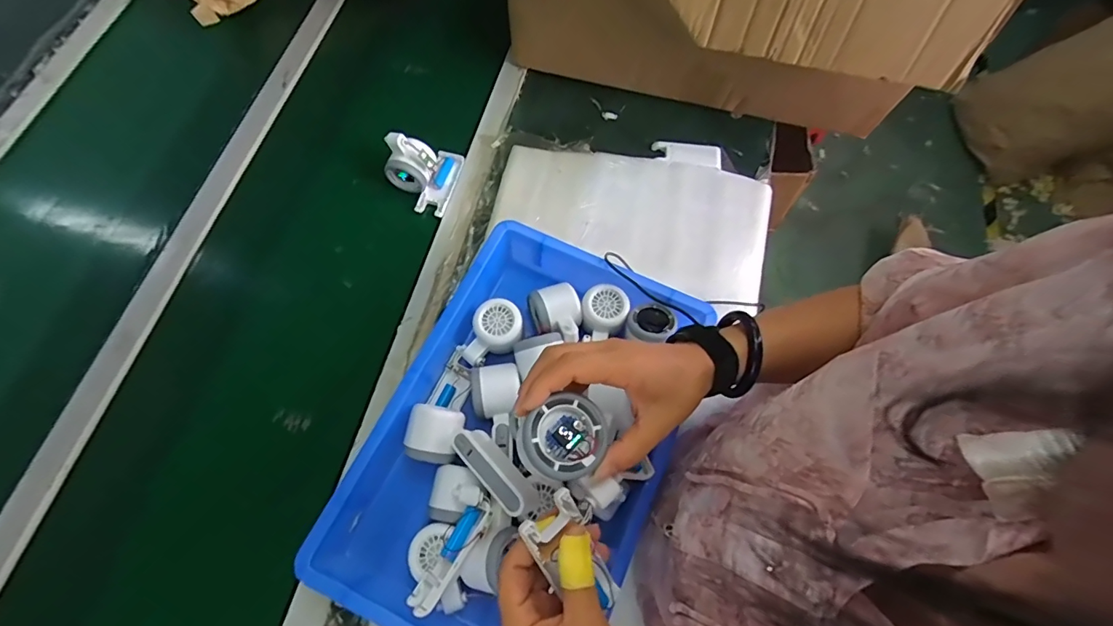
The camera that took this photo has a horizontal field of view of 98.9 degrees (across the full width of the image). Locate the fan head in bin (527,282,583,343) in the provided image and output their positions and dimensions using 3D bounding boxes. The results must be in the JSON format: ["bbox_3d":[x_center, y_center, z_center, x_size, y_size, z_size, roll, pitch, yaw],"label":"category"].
[{"bbox_3d":[0.002,0.004,0.581,0.059,0.046,0.079,-20,72,-9],"label":"fan head in bin"}]

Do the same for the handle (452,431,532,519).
[{"bbox_3d":[-0.062,0.156,0.473,0.034,0.029,0.101,-42,58,-15],"label":"handle"}]

